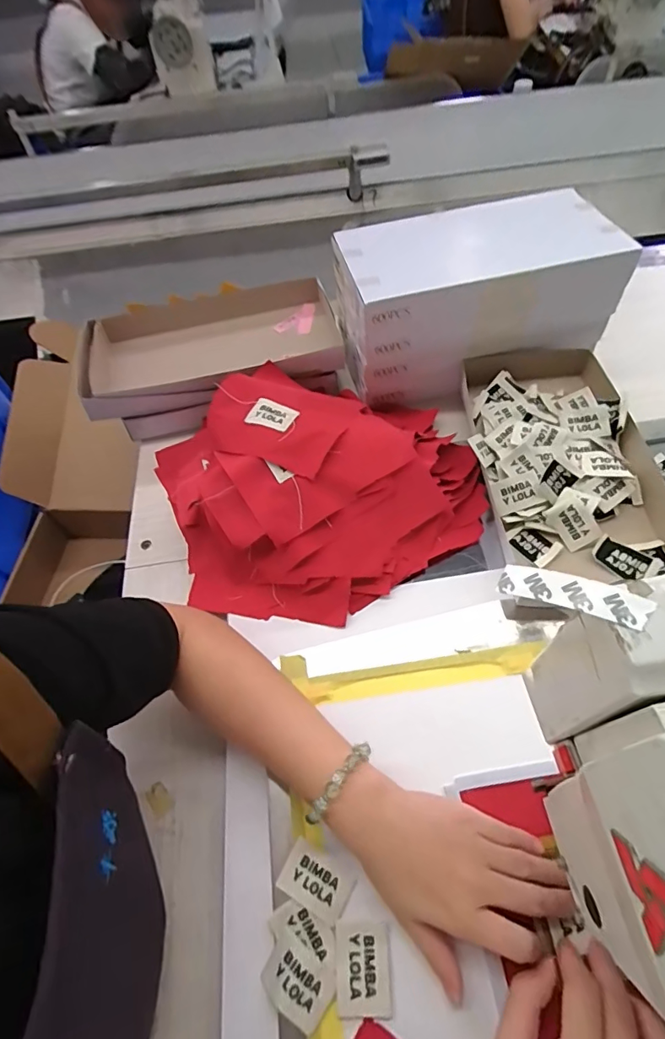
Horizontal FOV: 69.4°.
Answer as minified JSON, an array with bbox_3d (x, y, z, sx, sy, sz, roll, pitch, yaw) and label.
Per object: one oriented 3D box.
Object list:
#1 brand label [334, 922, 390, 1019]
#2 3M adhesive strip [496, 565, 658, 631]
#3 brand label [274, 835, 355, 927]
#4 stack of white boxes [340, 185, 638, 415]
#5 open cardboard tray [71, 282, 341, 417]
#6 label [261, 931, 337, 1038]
[{"bbox_3d":[0.020,0.301,0.320,0.035,0.004,0.048,-2,56,2],"label":"brand label"},{"bbox_3d":[0.101,0.031,0.203,0.057,0.006,0.015,13,56,32],"label":"3M adhesive strip"},{"bbox_3d":[-0.012,0.261,0.347,0.049,0.004,0.033,26,61,19],"label":"brand label"},{"bbox_3d":[0.171,-0.268,0.617,0.306,0.188,0.157,-11,56,-3],"label":"stack of white boxes"},{"bbox_3d":[-0.155,-0.228,0.642,0.328,0.051,0.181,-15,57,-6],"label":"open cardboard tray"},{"bbox_3d":[-0.024,0.307,0.316,0.047,0.007,0.034,37,65,24],"label":"label"}]

